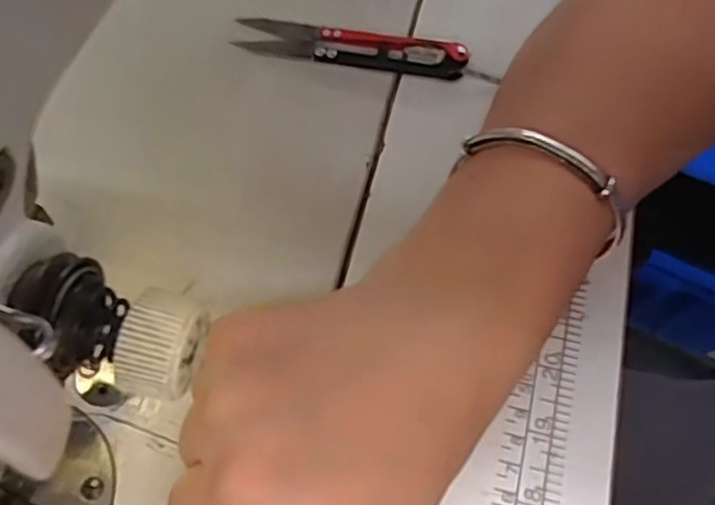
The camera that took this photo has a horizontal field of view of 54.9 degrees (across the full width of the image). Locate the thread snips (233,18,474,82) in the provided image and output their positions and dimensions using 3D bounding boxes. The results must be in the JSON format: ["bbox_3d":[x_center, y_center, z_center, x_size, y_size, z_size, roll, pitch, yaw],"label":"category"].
[{"bbox_3d":[-0.003,-0.095,0.316,0.103,0.014,0.021,10,64,1],"label":"thread snips"}]

